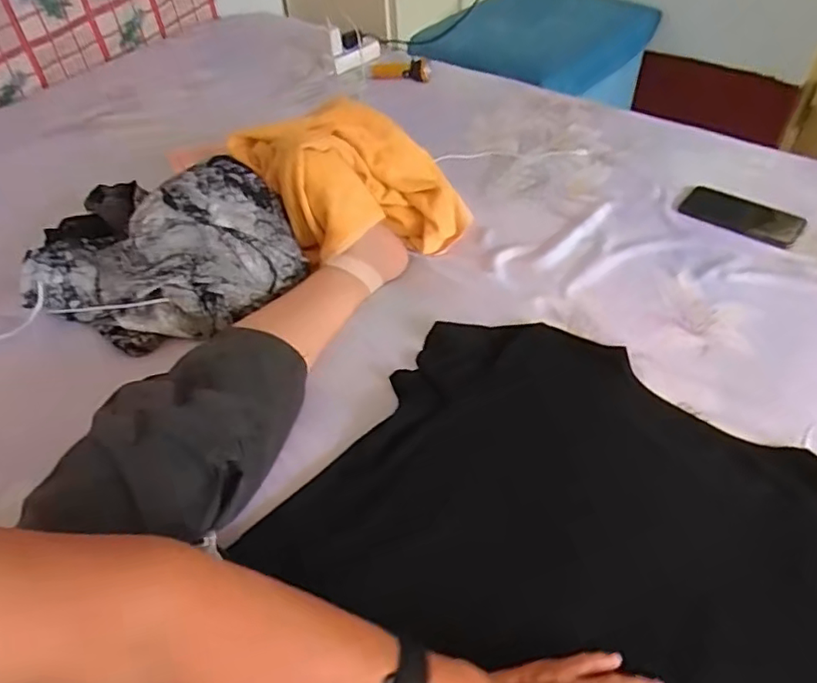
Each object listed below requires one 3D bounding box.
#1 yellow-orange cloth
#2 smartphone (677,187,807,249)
[{"bbox_3d":[-0.077,-0.215,0.811,0.202,0.142,0.249,-33,53,-24],"label":"yellow-orange cloth"},{"bbox_3d":[0.461,-0.176,0.828,0.151,0.008,0.060,29,71,29],"label":"smartphone"}]

